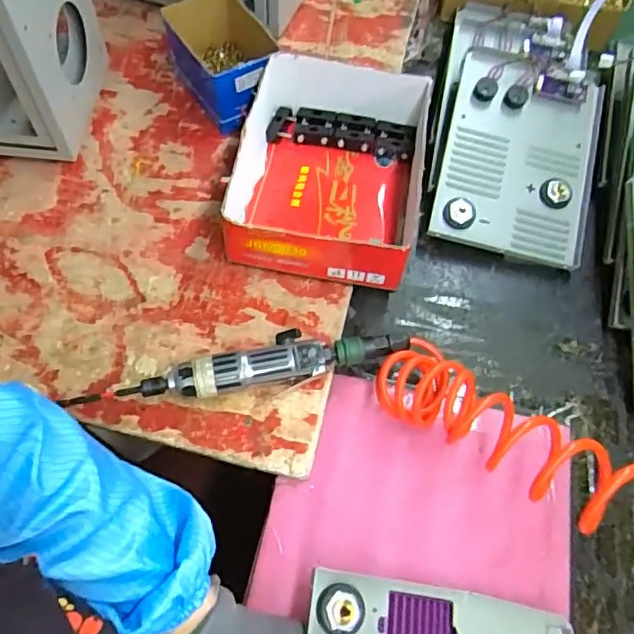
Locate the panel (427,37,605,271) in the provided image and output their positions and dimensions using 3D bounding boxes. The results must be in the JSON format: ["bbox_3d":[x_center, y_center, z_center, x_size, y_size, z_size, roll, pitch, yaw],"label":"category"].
[{"bbox_3d":[0.261,-0.222,0.705,0.190,0.035,0.307,14,75,2],"label":"panel"}]

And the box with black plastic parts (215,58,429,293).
[{"bbox_3d":[0.016,-0.162,0.652,0.189,0.109,0.243,10,62,1],"label":"box with black plastic parts"}]

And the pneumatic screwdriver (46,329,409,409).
[{"bbox_3d":[-0.074,0.053,0.561,0.326,0.047,0.048,-7,63,-8],"label":"pneumatic screwdriver"}]

